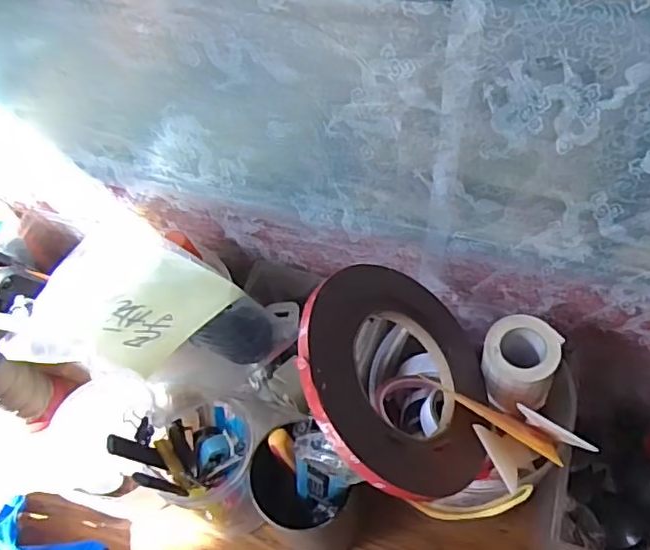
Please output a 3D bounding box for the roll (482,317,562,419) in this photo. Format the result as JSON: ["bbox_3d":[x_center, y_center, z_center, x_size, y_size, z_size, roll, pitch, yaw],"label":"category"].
[{"bbox_3d":[0.122,0.058,0.382,0.044,0.049,0.044,-2,54,3],"label":"roll"}]

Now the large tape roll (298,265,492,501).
[{"bbox_3d":[0.045,0.057,0.344,0.134,0.012,0.130,16,55,-34],"label":"large tape roll"}]

